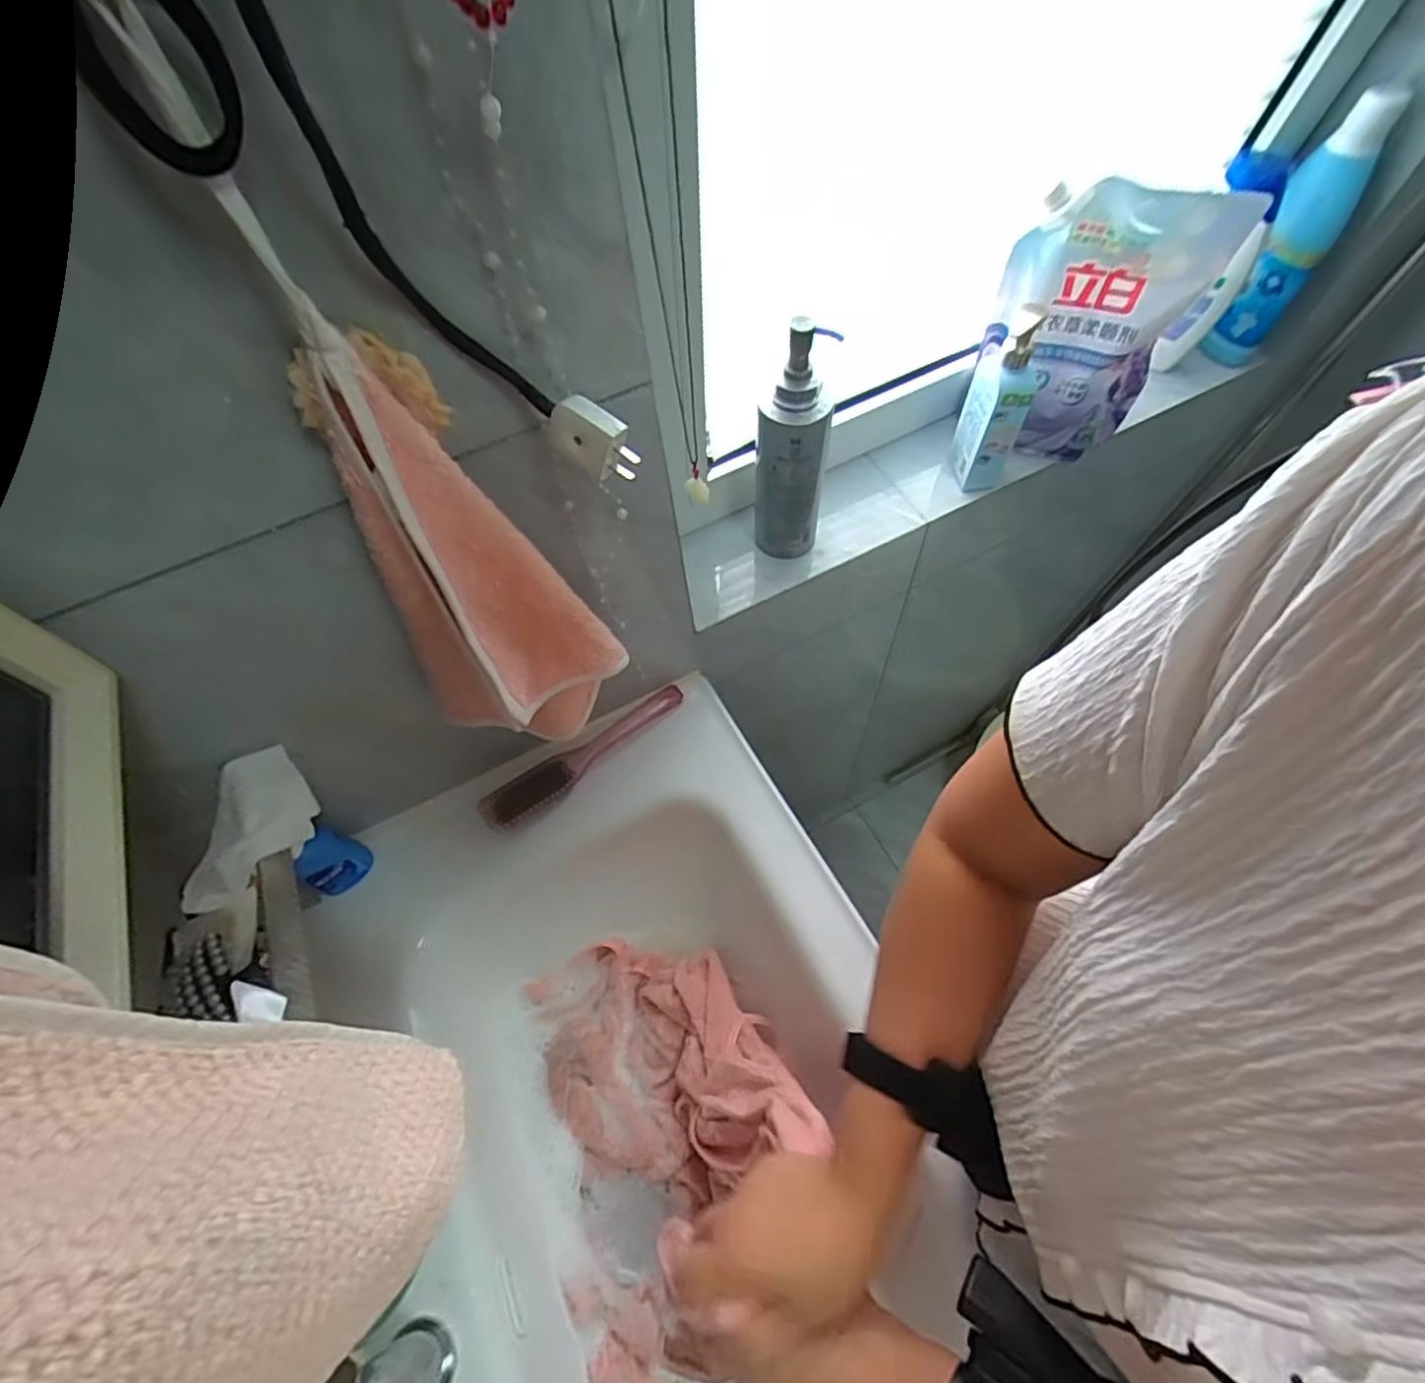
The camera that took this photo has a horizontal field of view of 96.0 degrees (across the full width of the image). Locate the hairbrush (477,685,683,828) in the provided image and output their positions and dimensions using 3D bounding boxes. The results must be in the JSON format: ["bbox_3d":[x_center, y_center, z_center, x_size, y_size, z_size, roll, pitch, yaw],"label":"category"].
[{"bbox_3d":[-0.127,0.061,0.658,0.235,0.043,0.036,-39,65,-17],"label":"hairbrush"}]

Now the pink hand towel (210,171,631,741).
[{"bbox_3d":[-0.153,-0.075,0.403,0.099,0.315,0.117,25,65,17],"label":"pink hand towel"}]

